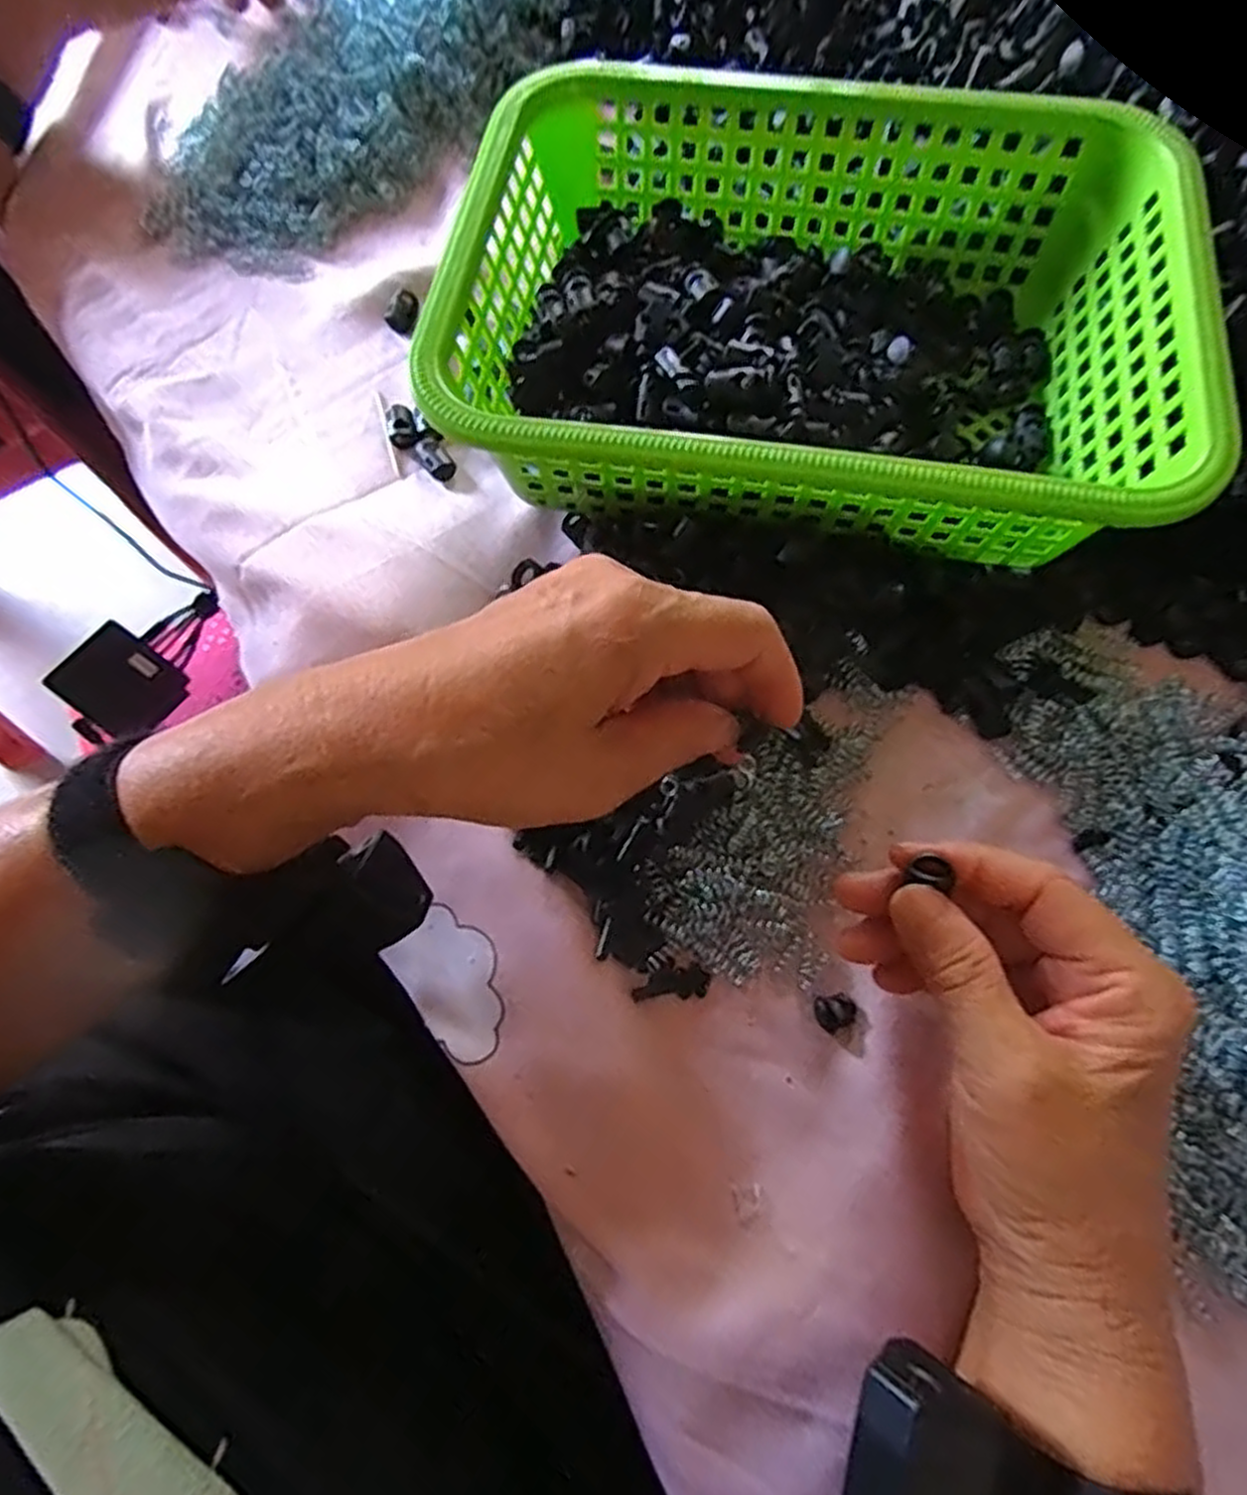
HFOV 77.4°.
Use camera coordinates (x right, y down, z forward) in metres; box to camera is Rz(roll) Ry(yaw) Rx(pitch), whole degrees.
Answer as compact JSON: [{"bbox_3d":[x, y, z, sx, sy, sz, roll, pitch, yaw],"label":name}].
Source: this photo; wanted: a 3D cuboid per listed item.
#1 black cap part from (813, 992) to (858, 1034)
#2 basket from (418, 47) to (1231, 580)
[{"bbox_3d":[0.078,0.098,0.287,0.015,0.004,0.012,-13,70,-4],"label":"black cap part"},{"bbox_3d":[0.079,-0.181,0.346,0.293,0.084,0.215,9,70,4],"label":"basket"}]

